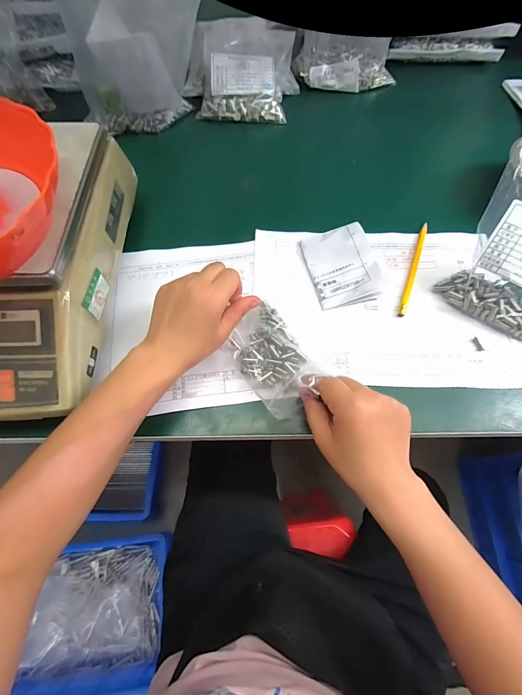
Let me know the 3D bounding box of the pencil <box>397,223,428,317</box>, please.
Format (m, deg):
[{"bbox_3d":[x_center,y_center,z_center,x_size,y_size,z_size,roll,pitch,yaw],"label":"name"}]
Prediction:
[{"bbox_3d":[0.189,-0.099,0.399,0.009,0.006,0.147,20,67,8],"label":"pencil"}]

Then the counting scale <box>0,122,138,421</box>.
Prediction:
[{"bbox_3d":[-0.290,-0.089,0.340,0.249,0.102,0.324,2,66,0],"label":"counting scale"}]

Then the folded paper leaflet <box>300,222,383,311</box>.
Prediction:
[{"bbox_3d":[0.095,-0.102,0.389,0.075,0.028,0.103,-13,67,-6],"label":"folded paper leaflet"}]

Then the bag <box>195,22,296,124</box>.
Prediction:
[{"bbox_3d":[-0.022,-0.455,0.534,0.148,0.053,0.168,7,66,2],"label":"bag"}]

